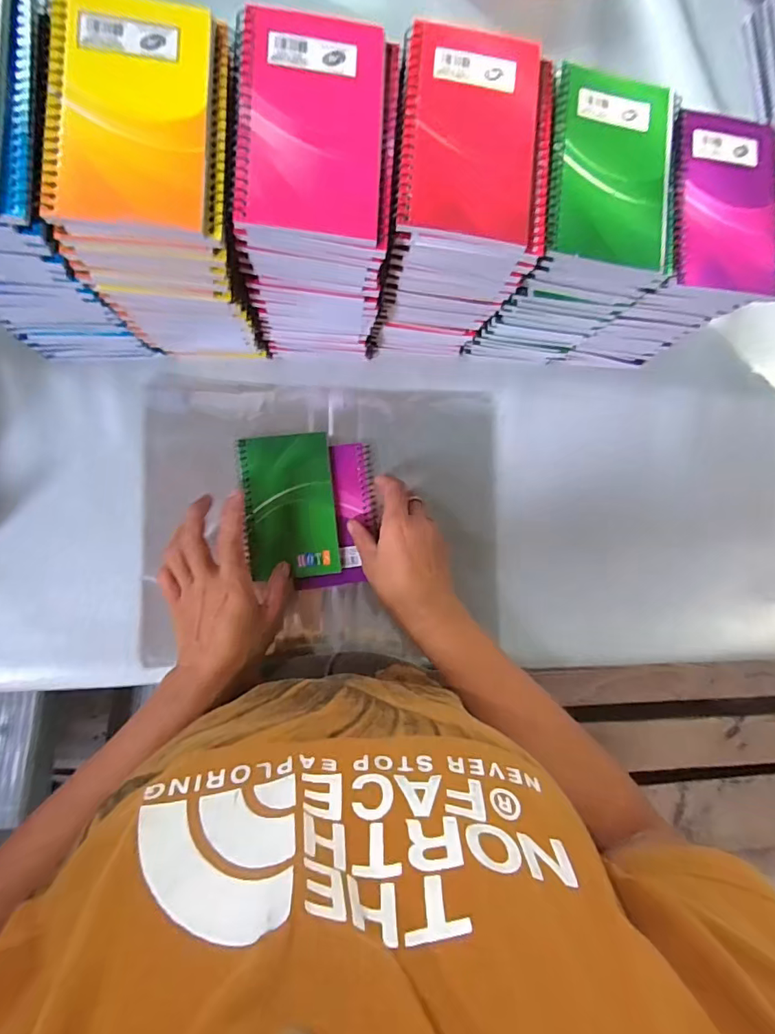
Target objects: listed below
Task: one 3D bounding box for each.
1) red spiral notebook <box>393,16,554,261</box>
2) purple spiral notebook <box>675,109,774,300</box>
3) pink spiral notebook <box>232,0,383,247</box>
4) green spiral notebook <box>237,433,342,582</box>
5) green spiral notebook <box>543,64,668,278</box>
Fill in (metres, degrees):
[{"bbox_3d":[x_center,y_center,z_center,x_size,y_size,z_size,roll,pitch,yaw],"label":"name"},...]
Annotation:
[{"bbox_3d":[0.056,-0.232,0.294,0.094,0.009,0.127,3,87,-8],"label":"red spiral notebook"},{"bbox_3d":[0.246,-0.224,0.344,0.096,0.012,0.128,-1,89,-8],"label":"purple spiral notebook"},{"bbox_3d":[-0.044,-0.227,0.279,0.081,0.009,0.129,1,87,-8],"label":"pink spiral notebook"},{"bbox_3d":[-0.088,-0.010,0.439,0.079,0.005,0.127,-7,88,-8],"label":"green spiral notebook"},{"bbox_3d":[0.146,-0.233,0.317,0.083,0.007,0.126,4,88,-8],"label":"green spiral notebook"}]

